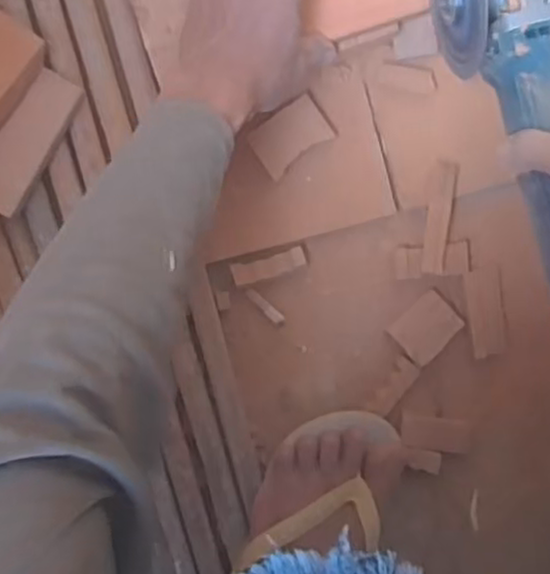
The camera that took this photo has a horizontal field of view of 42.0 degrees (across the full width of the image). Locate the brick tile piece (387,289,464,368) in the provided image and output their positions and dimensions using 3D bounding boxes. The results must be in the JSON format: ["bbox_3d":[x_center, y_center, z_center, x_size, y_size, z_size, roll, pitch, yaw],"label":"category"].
[{"bbox_3d":[0.130,0.035,0.616,0.054,0.009,0.042,-44,96,3],"label":"brick tile piece"}]

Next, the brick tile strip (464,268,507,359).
[{"bbox_3d":[0.181,0.022,0.613,0.032,0.009,0.074,-8,96,-1],"label":"brick tile strip"}]

